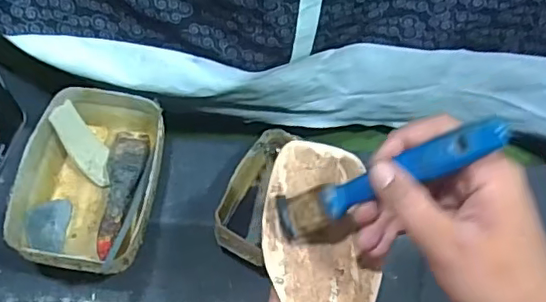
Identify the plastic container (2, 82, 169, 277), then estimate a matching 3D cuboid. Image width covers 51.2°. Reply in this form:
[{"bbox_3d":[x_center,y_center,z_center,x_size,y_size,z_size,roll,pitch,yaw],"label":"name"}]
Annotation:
[{"bbox_3d":[-0.182,0.033,0.583,0.128,0.068,0.184,4,61,-2],"label":"plastic container"}]

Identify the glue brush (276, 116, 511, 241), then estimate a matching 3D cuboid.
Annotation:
[{"bbox_3d":[0.063,0.018,0.343,0.014,0.162,0.026,21,53,-38],"label":"glue brush"}]

